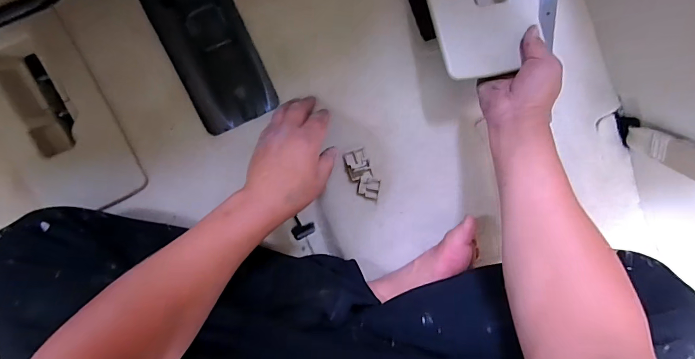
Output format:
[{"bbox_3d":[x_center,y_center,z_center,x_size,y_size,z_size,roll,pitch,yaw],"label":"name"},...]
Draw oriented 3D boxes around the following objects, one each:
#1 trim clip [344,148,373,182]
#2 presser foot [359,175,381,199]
[{"bbox_3d":[0.015,-0.019,0.496,0.031,0.015,0.042,-17,98,-3],"label":"trim clip"},{"bbox_3d":[0.031,0.011,0.505,0.029,0.009,0.030,7,96,-6],"label":"presser foot"}]

